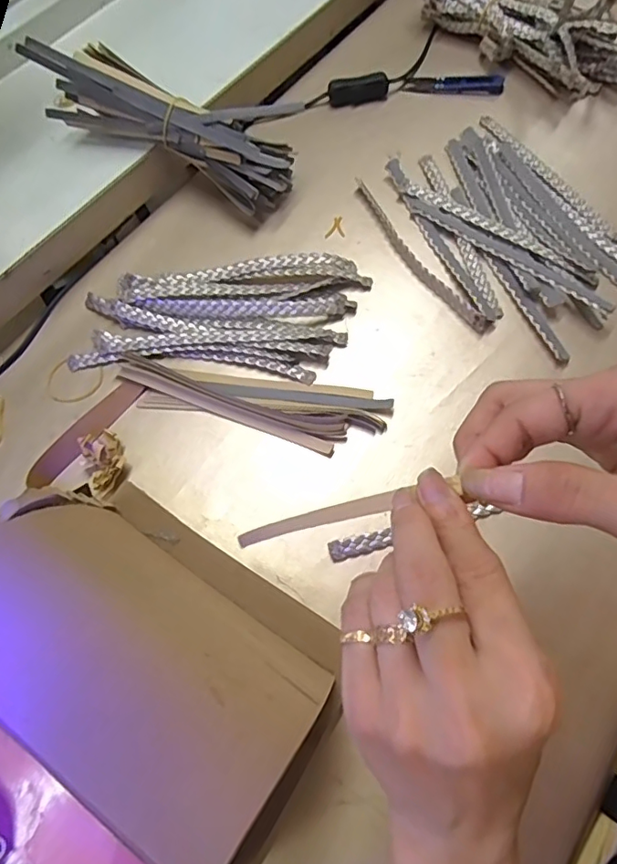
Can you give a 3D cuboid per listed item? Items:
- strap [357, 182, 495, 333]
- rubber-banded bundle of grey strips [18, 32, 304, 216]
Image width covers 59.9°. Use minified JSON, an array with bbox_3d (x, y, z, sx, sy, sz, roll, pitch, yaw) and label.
[{"bbox_3d":[0.091,-0.154,0.456,0.018,0.012,0.184,-30,70,-11],"label":"strap"},{"bbox_3d":[-0.125,-0.278,0.478,0.233,0.067,0.082,23,69,-3],"label":"rubber-banded bundle of grey strips"}]

